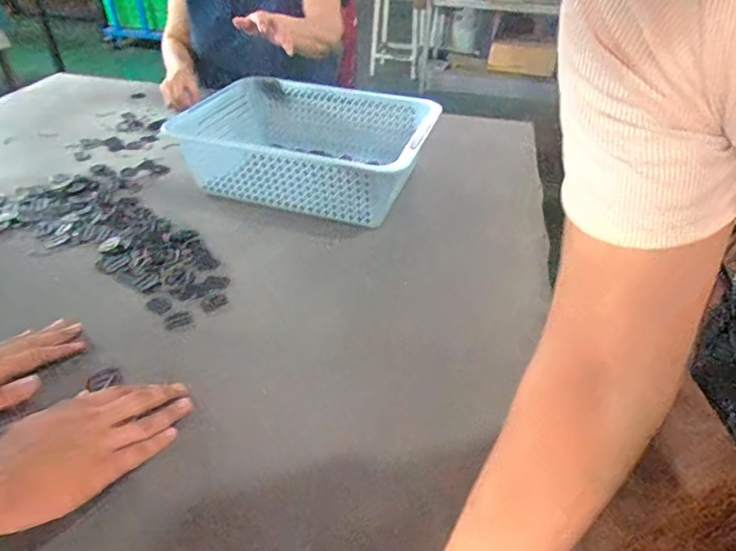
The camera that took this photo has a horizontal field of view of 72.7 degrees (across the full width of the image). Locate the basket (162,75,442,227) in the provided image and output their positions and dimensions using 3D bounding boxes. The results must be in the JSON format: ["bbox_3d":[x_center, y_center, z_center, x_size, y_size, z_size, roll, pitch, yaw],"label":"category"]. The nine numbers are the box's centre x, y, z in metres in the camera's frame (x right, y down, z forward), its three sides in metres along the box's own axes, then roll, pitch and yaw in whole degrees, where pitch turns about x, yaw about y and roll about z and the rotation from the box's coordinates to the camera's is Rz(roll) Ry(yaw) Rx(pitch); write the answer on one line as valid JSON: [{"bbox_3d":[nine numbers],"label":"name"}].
[{"bbox_3d":[-0.097,-0.224,0.862,0.388,0.115,0.292,14,40,14],"label":"basket"}]

